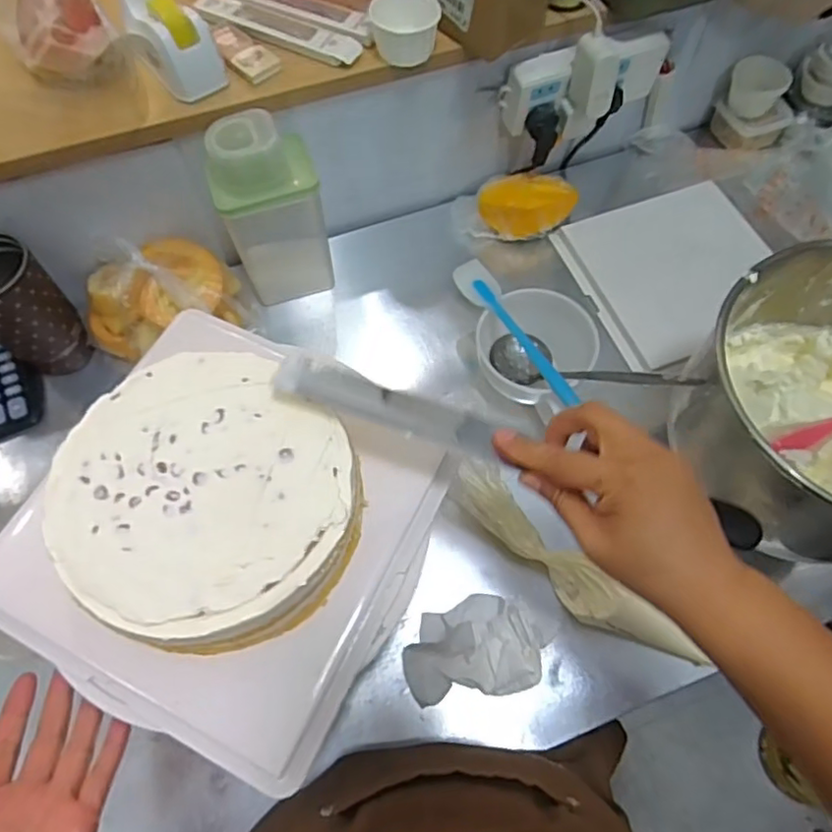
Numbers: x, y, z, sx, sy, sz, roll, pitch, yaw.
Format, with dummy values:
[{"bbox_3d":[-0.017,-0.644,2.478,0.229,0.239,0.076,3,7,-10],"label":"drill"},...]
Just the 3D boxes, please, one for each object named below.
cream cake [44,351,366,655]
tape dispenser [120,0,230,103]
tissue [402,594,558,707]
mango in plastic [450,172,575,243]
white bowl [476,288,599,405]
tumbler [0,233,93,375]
[{"bbox_3d":[-0.136,0.057,0.410,0.189,0.077,0.173,0,64,1],"label":"cream cake"},{"bbox_3d":[-0.229,-0.351,0.559,0.056,0.060,0.113,-38,69,-16],"label":"tape dispenser"},{"bbox_3d":[0.051,0.195,0.516,0.121,0.038,0.081,-7,64,-3],"label":"tissue"},{"bbox_3d":[0.121,-0.257,0.740,0.148,0.054,0.075,3,64,2],"label":"mango in plastic"},{"bbox_3d":[0.121,-0.067,0.626,0.116,0.064,0.111,0,64,1],"label":"white bowl"},{"bbox_3d":[-0.393,-0.106,0.611,0.075,0.151,0.078,0,64,1],"label":"tumbler"}]

